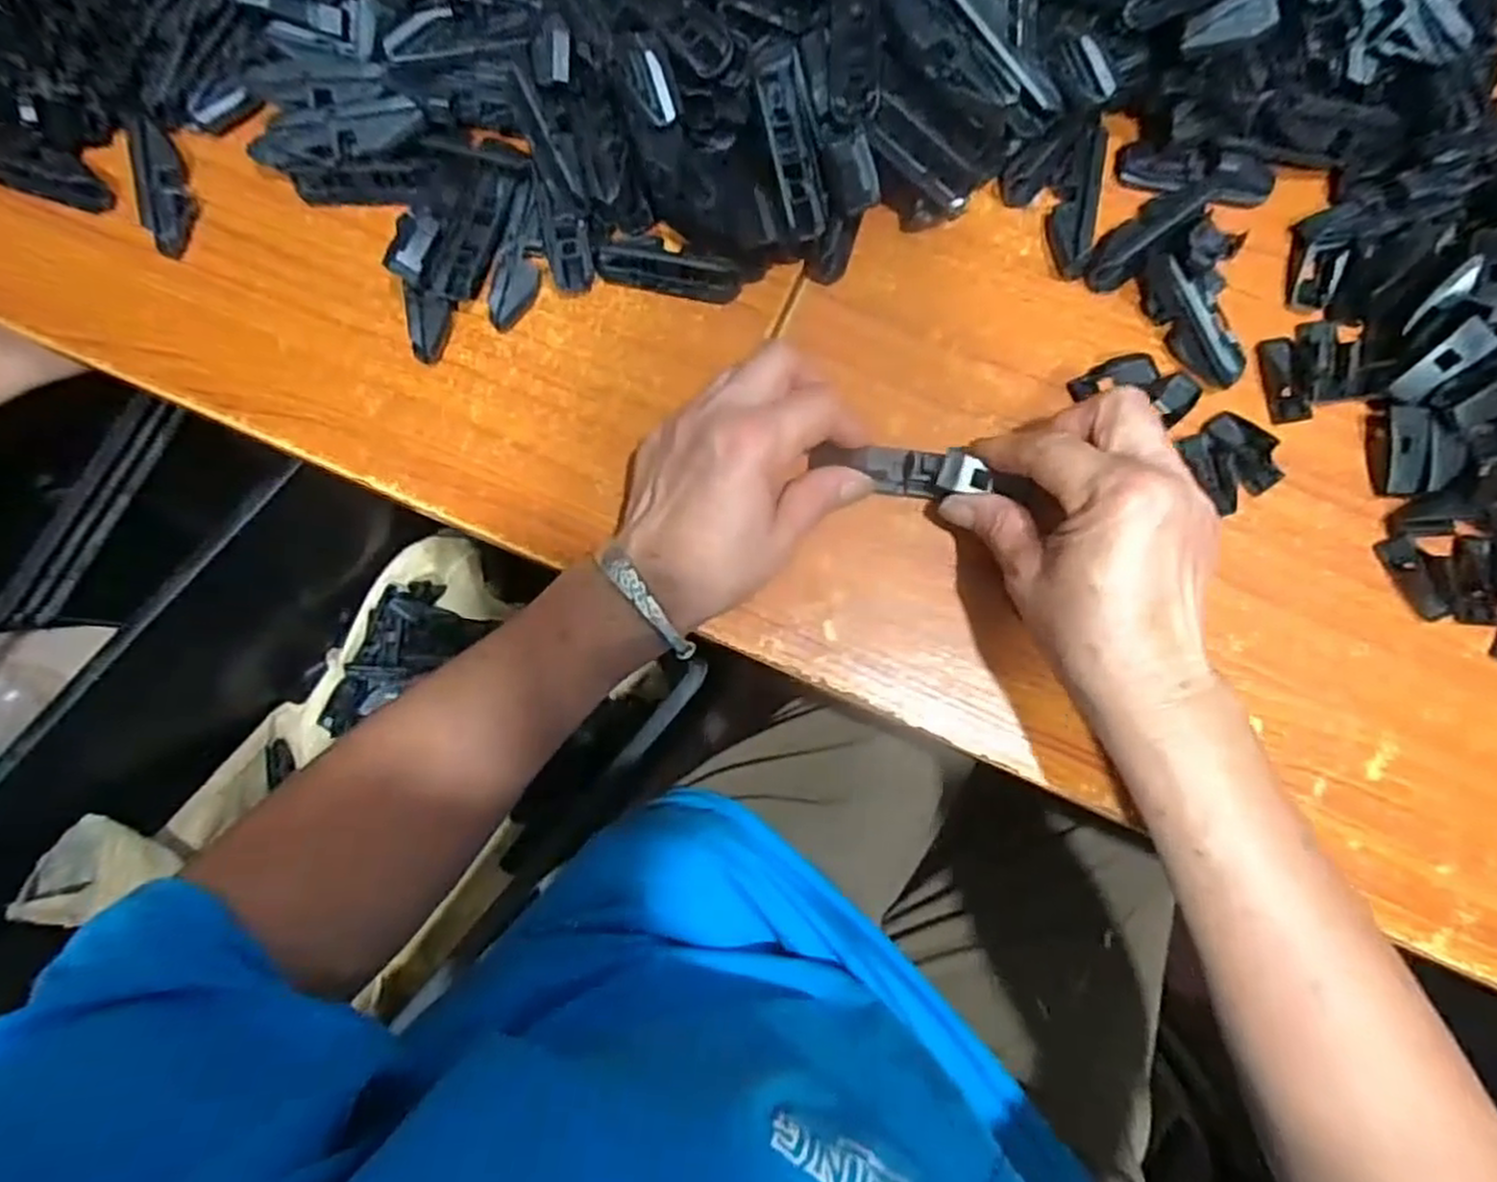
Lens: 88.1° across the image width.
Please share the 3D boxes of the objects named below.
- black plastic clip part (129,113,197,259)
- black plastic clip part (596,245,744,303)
[{"bbox_3d":[-0.301,-0.207,0.399,0.020,0.017,0.071,-17,82,-1],"label":"black plastic clip part"},{"bbox_3d":[-0.040,-0.158,0.384,0.071,0.013,0.018,10,83,2],"label":"black plastic clip part"}]

